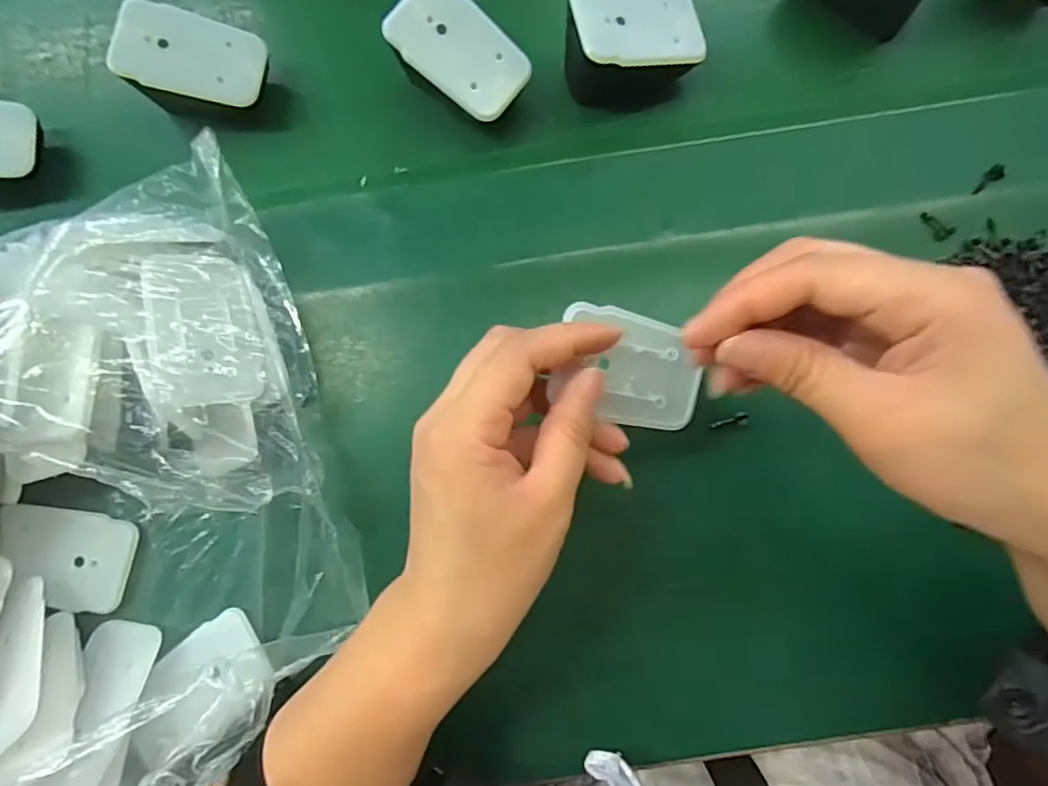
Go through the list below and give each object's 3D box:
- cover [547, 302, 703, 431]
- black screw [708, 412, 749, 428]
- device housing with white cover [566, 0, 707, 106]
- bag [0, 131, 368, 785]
[{"bbox_3d":[0.045,-0.009,0.242,0.067,0.004,0.044,12,98,-20],"label":"cover"},{"bbox_3d":[0.100,0.014,0.286,0.019,0.004,0.006,-12,80,14],"label":"black screw"},{"bbox_3d":[0.056,-0.176,0.298,0.069,0.047,0.049,-2,80,2],"label":"device housing with white cover"},{"bbox_3d":[-0.219,0.062,0.239,0.291,0.094,0.251,-25,80,-2],"label":"bag"}]

